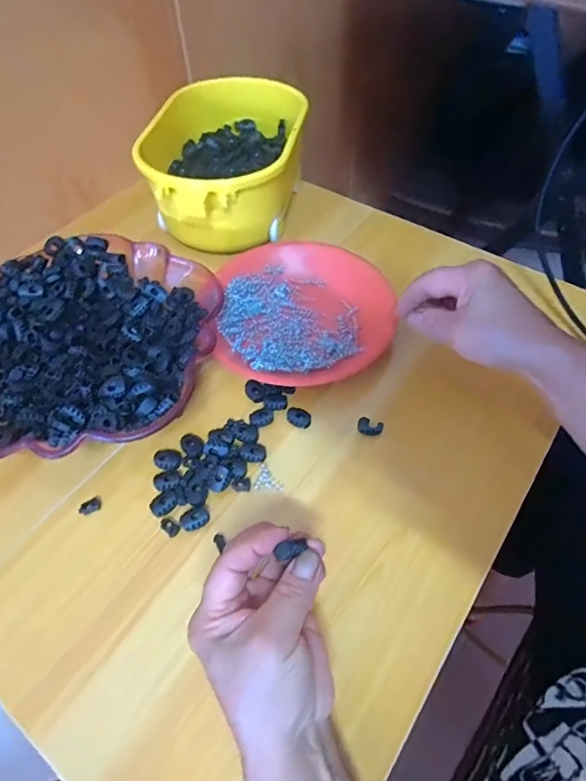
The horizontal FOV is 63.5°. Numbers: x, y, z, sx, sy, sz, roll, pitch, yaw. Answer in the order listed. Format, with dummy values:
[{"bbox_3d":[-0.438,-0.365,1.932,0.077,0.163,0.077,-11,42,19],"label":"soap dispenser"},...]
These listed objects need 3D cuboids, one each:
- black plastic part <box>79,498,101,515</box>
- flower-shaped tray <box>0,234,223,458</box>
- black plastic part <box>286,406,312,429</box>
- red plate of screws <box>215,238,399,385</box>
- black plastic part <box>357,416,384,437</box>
[{"bbox_3d":[-0.161,0.093,0.376,0.016,0.005,0.010,-32,60,-19],"label":"black plastic part"},{"bbox_3d":[-0.191,-0.043,0.431,0.235,0.054,0.240,0,55,2],"label":"flower-shaped tray"},{"bbox_3d":[0.005,0.024,0.420,0.023,0.007,0.017,25,60,18],"label":"black plastic part"},{"bbox_3d":[0.012,-0.081,0.478,0.173,0.028,0.188,-1,55,1],"label":"red plate of screws"},{"bbox_3d":[0.067,0.032,0.412,0.022,0.007,0.015,17,58,14],"label":"black plastic part"}]

